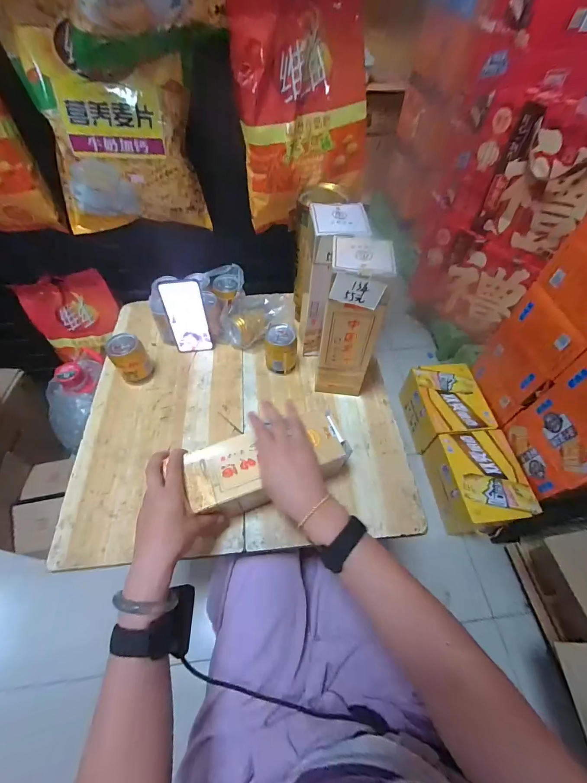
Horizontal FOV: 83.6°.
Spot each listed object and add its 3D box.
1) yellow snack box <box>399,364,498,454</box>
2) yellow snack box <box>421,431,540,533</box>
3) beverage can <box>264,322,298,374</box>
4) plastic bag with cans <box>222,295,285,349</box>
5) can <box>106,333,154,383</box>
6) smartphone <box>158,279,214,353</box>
[{"bbox_3d":[0.539,0.054,1.189,0.209,0.162,0.278,-5,56,-4],"label":"yellow snack box"},{"bbox_3d":[0.578,0.281,1.039,0.201,0.180,0.274,-5,56,-4],"label":"yellow snack box"},{"bbox_3d":[-0.025,-0.084,0.672,0.062,0.091,0.066,0,56,0],"label":"beverage can"},{"bbox_3d":[-0.086,-0.146,0.705,0.129,0.104,0.081,10,56,6],"label":"plastic bag with cans"},{"bbox_3d":[-0.322,-0.062,0.654,0.062,0.088,0.068,0,56,0],"label":"can"},{"bbox_3d":[-0.216,-0.149,0.672,0.075,0.163,0.009,-7,43,-7],"label":"smartphone"}]

